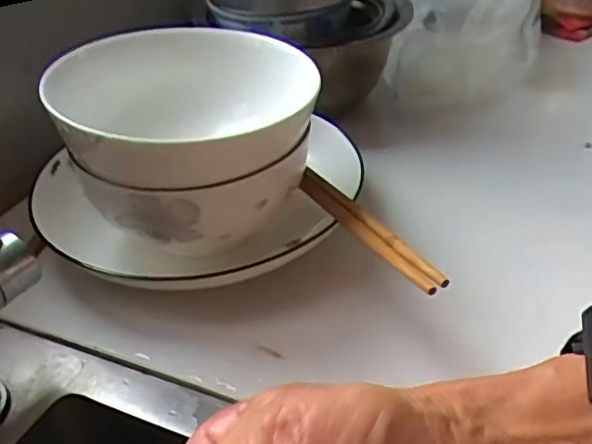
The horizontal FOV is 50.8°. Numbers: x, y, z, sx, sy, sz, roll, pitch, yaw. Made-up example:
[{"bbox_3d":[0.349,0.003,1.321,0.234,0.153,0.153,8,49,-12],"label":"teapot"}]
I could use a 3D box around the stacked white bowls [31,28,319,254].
[{"bbox_3d":[-0.053,-0.050,0.345,0.119,0.071,0.134,4,36,9],"label":"stacked white bowls"}]

